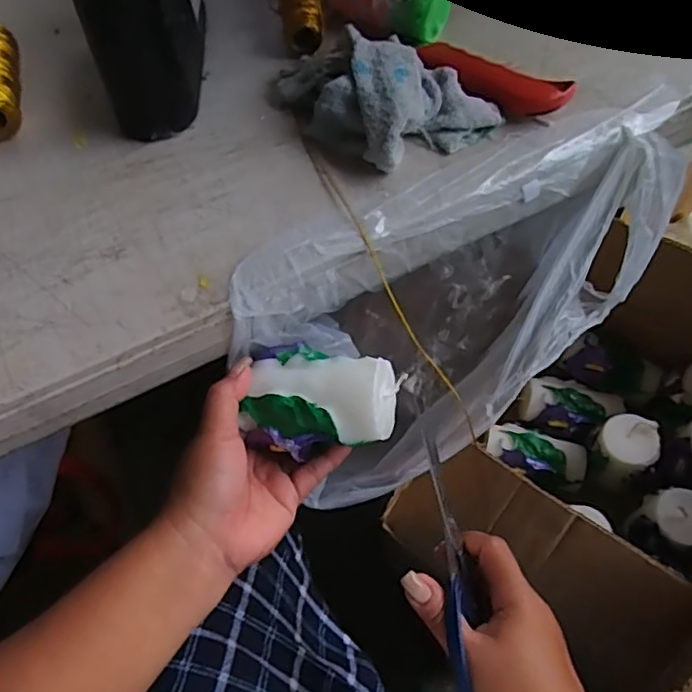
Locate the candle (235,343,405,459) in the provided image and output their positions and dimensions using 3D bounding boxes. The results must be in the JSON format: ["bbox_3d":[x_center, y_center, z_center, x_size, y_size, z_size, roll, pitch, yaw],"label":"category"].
[{"bbox_3d":[-0.017,0.035,0.376,0.093,0.047,0.064,15,62,12],"label":"candle"}]

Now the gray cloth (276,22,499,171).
[{"bbox_3d":[0.023,-0.185,0.419,0.111,0.047,0.138,-32,63,-14],"label":"gray cloth"}]

